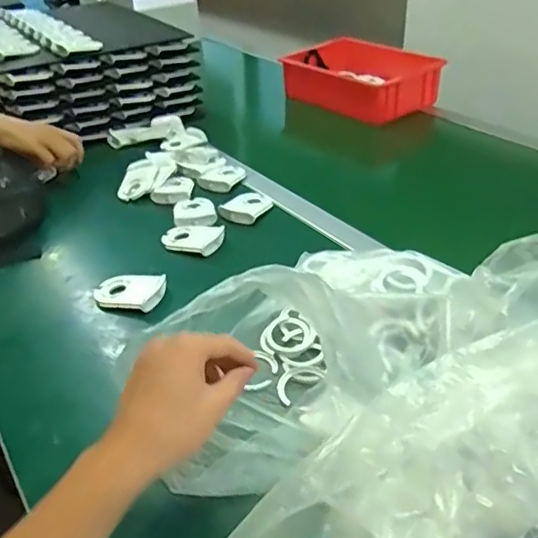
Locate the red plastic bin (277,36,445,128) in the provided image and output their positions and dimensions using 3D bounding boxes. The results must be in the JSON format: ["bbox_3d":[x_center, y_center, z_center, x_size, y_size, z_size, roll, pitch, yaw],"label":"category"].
[{"bbox_3d":[0.187,-0.392,1.180,0.320,0.090,0.209,23,43,32],"label":"red plastic bin"}]

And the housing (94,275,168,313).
[{"bbox_3d":[-0.163,0.025,0.663,0.081,0.017,0.055,10,37,17],"label":"housing"}]

